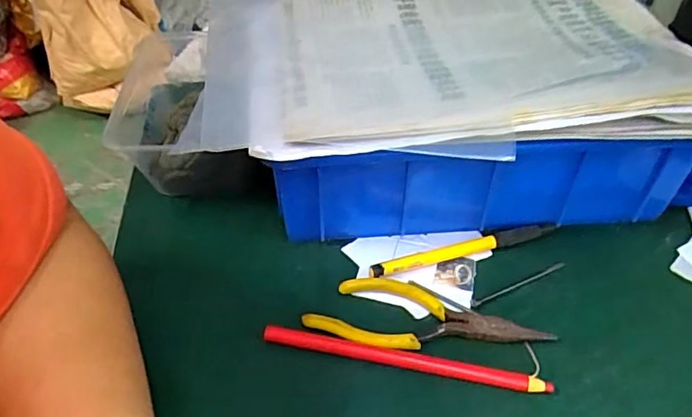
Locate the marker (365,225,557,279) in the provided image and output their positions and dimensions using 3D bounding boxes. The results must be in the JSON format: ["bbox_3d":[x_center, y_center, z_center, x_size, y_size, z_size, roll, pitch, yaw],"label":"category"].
[{"bbox_3d":[0.080,0.027,0.355,0.131,0.010,0.010,-12,46,-12],"label":"marker"}]

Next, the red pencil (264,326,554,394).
[{"bbox_3d":[0.032,0.085,0.301,0.160,0.010,0.009,9,45,9],"label":"red pencil"}]

